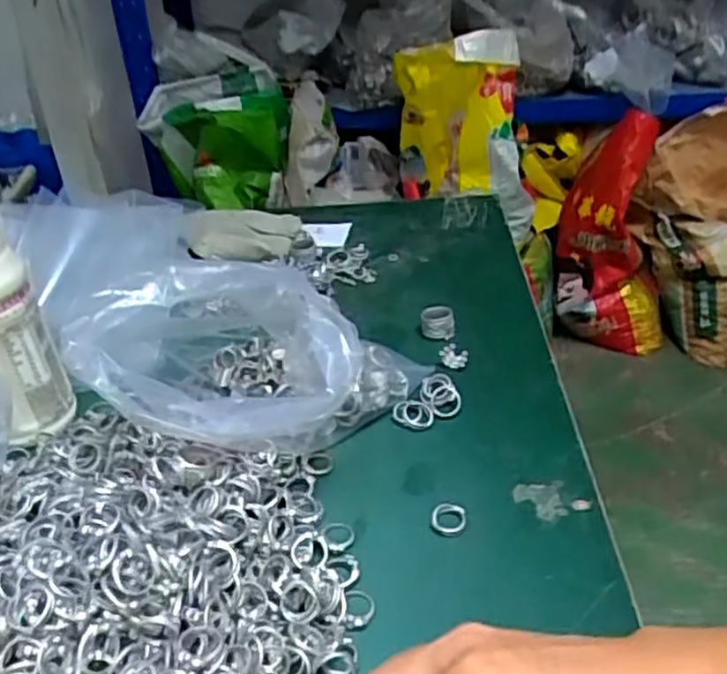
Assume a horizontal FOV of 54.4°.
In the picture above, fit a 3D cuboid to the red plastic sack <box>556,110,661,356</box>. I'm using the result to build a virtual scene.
[{"bbox_3d":[0.626,-0.240,1.745,0.284,0.584,0.250,10,35,18],"label":"red plastic sack"}]

